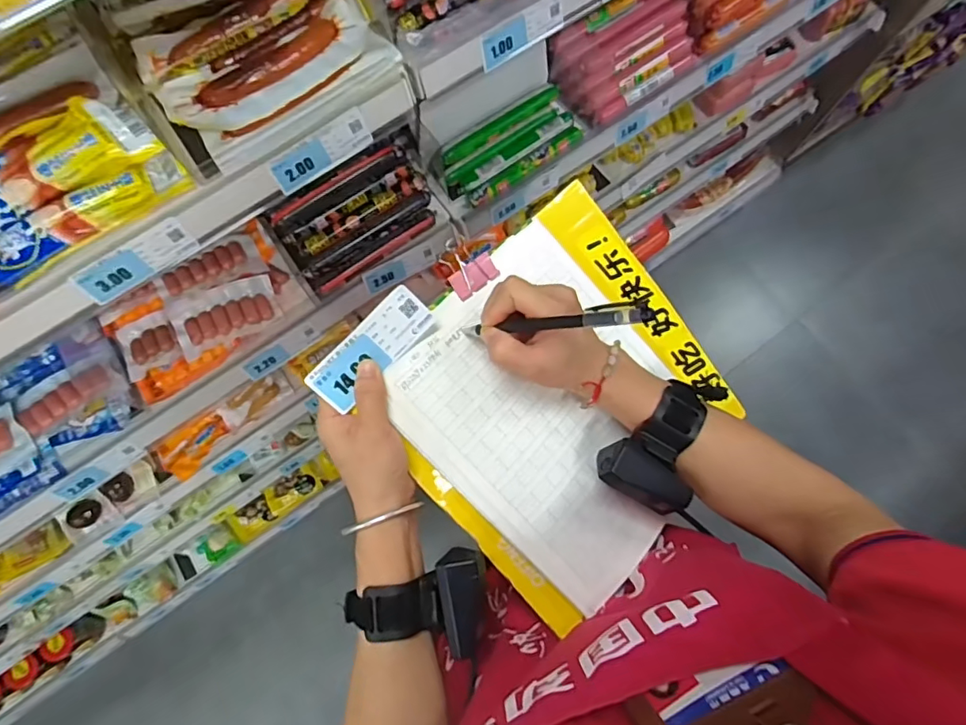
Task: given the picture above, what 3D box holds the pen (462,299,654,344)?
[{"bbox_3d":[0.040,-0.028,0.364,0.009,0.156,0.014,25,72,-40],"label":"pen"}]

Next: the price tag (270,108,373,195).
[{"bbox_3d":[-0.150,-0.196,0.505,0.098,0.036,0.004,-36,53,-7],"label":"price tag"}]

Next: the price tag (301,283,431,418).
[{"bbox_3d":[-0.081,-0.009,0.394,0.097,0.009,0.037,-45,109,-4],"label":"price tag"}]

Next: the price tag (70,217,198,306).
[{"bbox_3d":[-0.304,-0.089,0.477,0.099,0.034,0.005,-35,49,-8],"label":"price tag"}]

